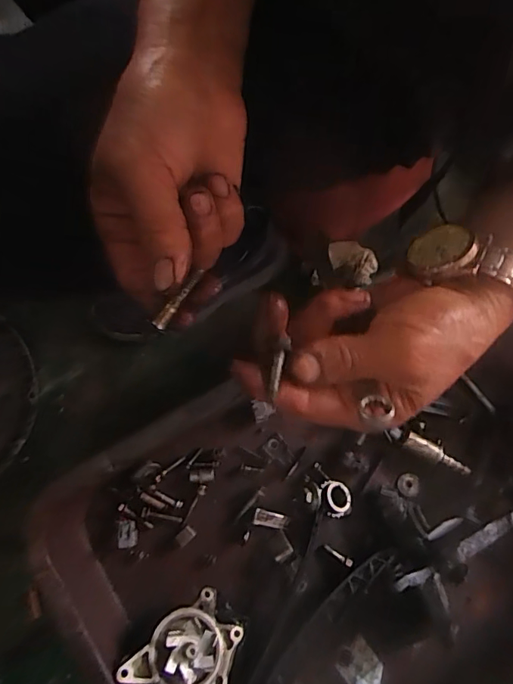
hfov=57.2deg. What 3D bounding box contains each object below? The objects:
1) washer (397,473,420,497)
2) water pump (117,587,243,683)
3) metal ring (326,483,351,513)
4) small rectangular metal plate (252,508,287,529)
[{"bbox_3d":[0.194,0.182,0.599,0.027,0.006,0.030,18,68,9],"label":"washer"},{"bbox_3d":[-0.070,0.332,0.496,0.096,0.055,0.111,44,53,7],"label":"water pump"},{"bbox_3d":[0.101,0.190,0.579,0.036,0.007,0.034,17,55,-26],"label":"metal ring"},{"bbox_3d":[0.017,0.215,0.572,0.041,0.005,0.018,18,77,-15],"label":"small rectangular metal plate"}]

